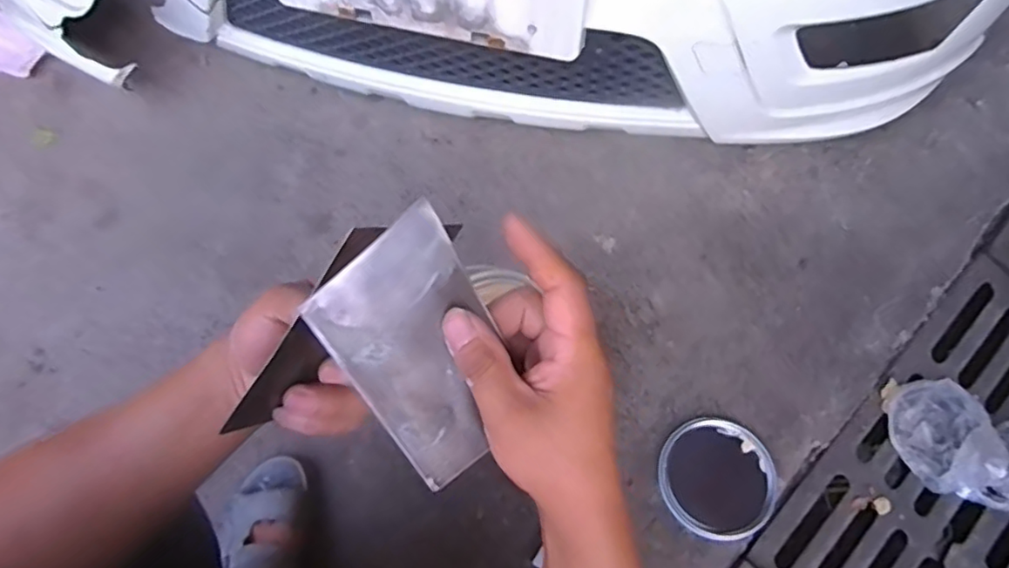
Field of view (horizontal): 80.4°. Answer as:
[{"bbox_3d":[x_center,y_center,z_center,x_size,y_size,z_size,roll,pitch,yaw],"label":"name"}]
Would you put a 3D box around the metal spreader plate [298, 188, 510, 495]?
[{"bbox_3d":[-0.036,0.036,0.293,0.072,0.005,0.131,-34,116,-12],"label":"metal spreader plate"}]

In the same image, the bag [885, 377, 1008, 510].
[{"bbox_3d":[0.660,0.220,0.814,0.274,0.055,0.149,12,71,6],"label":"bag"}]

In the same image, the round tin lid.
[{"bbox_3d":[0.280,0.257,0.790,0.144,0.020,0.145,-1,70,2],"label":"round tin lid"}]

